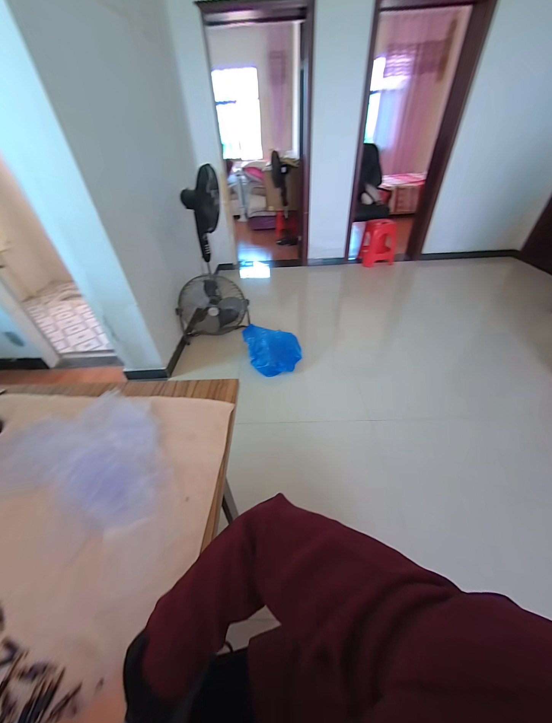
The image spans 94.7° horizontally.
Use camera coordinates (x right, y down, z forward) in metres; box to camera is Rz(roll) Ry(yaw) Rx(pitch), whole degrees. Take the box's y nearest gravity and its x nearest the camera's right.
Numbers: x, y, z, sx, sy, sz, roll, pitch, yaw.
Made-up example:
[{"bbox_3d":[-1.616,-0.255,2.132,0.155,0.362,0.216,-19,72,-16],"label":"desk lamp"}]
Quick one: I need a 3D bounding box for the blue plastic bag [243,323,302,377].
[{"bbox_3d":[-0.032,-0.082,1.801,0.412,0.221,0.309,1,41,6],"label":"blue plastic bag"}]

